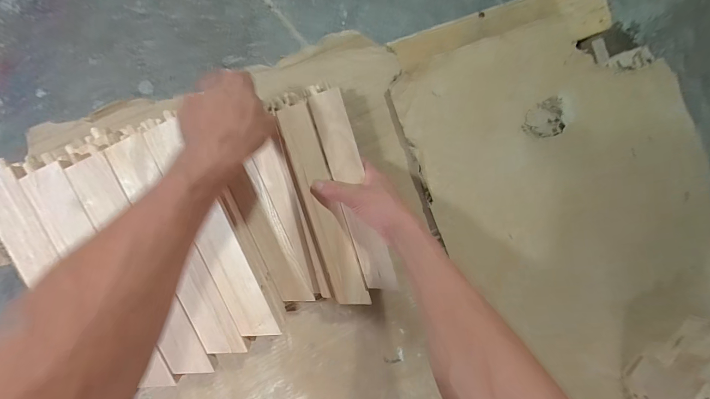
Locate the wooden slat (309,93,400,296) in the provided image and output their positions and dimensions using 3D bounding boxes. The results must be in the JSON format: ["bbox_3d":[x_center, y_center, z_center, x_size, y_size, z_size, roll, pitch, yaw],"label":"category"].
[{"bbox_3d":[0.000,-0.008,0.417,0.046,0.005,0.279,-17,95,-7],"label":"wooden slat"}]

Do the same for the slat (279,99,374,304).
[{"bbox_3d":[-0.040,0.013,0.413,0.044,0.006,0.279,-18,96,-7],"label":"slat"}]

